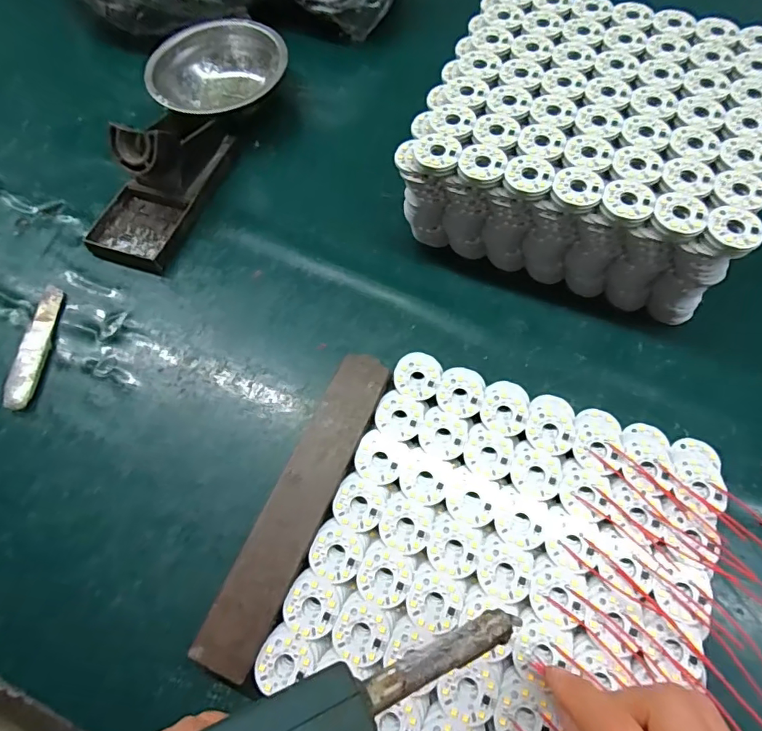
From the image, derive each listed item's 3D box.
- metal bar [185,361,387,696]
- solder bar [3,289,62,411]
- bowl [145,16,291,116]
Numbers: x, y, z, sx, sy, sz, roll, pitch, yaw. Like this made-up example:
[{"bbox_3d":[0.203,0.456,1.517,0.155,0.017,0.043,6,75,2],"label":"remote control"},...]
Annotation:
[{"bbox_3d":[-0.048,0.080,0.301,0.036,0.015,0.197,20,63,13],"label":"metal bar"},{"bbox_3d":[-0.259,-0.016,0.370,0.019,0.005,0.103,-2,60,2],"label":"solder bar"},{"bbox_3d":[-0.154,-0.273,0.471,0.120,0.048,0.120,-1,64,2],"label":"bowl"}]

